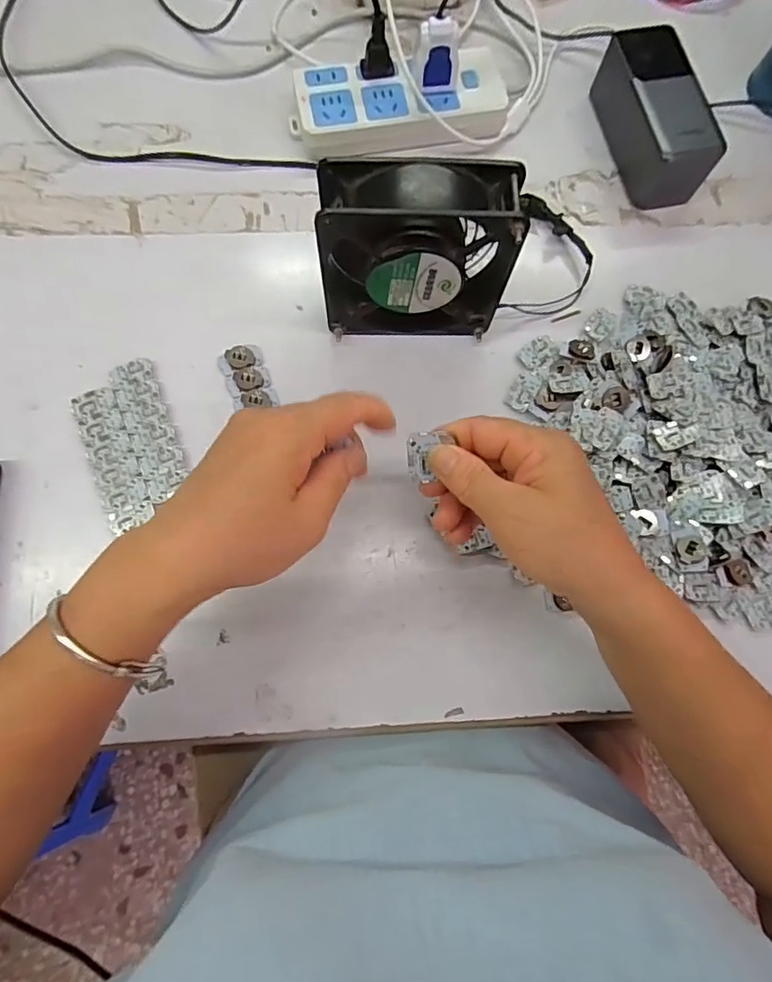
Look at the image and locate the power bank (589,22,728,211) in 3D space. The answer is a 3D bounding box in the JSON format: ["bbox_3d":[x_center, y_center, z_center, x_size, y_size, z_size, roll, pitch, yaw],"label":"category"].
[{"bbox_3d":[0.216,-0.300,0.416,0.053,0.051,0.125,-14,77,-5],"label":"power bank"}]

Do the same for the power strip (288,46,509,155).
[{"bbox_3d":[0.010,-0.313,0.422,0.169,0.029,0.075,-11,77,-4],"label":"power strip"}]

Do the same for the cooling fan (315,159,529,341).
[{"bbox_3d":[0.018,-0.151,0.340,0.117,0.118,0.045,0,76,-1],"label":"cooling fan"}]

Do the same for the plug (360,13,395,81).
[{"bbox_3d":[-0.007,-0.345,0.402,0.026,0.037,0.014,-8,76,-3],"label":"plug"}]

